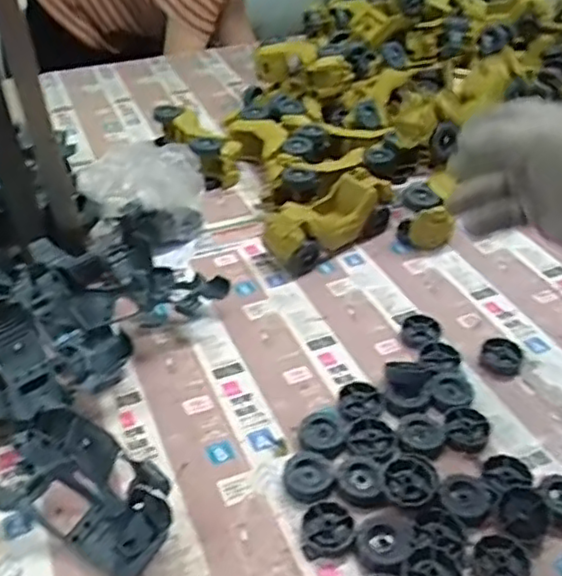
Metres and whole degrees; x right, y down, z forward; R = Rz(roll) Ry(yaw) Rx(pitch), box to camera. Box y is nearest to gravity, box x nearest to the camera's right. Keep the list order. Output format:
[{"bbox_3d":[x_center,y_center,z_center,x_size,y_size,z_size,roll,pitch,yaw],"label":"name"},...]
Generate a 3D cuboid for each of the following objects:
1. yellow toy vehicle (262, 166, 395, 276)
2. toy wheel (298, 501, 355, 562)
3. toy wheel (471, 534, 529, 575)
[{"bbox_3d":[0.053,-0.075,0.740,0.152,0.059,0.057,-27,46,-27],"label":"yellow toy vehicle"},{"bbox_3d":[0.032,0.171,0.477,0.038,0.009,0.039,-1,40,1],"label":"toy wheel"},{"bbox_3d":[0.150,0.189,0.458,0.036,0.011,0.037,-1,40,1],"label":"toy wheel"}]

